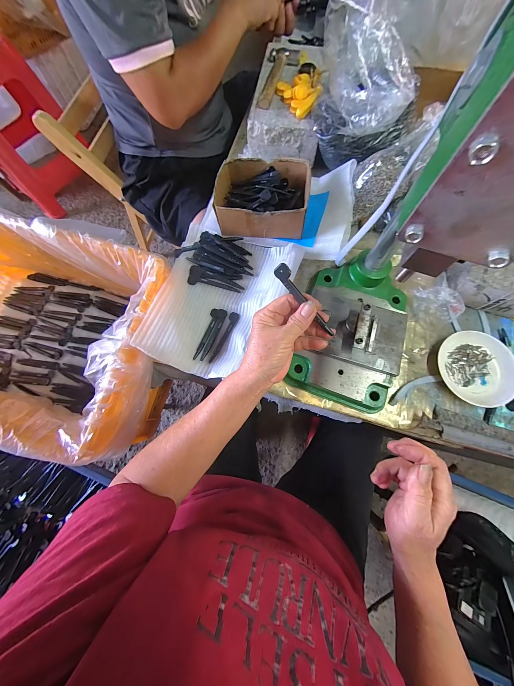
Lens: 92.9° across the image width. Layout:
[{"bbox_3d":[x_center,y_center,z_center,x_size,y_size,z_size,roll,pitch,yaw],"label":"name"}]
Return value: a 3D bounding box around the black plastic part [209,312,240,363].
[{"bbox_3d":[-0.057,-0.011,0.422,0.017,0.004,0.099,23,75,7],"label":"black plastic part"}]

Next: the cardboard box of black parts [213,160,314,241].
[{"bbox_3d":[0.012,-0.271,0.464,0.170,0.069,0.128,4,73,2],"label":"cardboard box of black parts"}]

